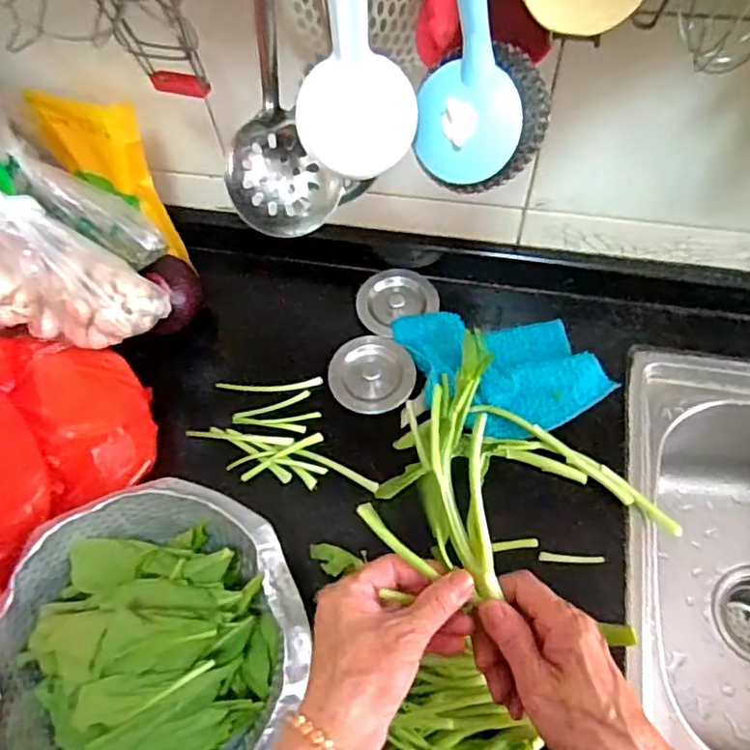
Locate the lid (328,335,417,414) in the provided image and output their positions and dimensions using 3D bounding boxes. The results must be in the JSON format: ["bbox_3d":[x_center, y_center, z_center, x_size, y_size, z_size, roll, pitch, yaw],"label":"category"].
[{"bbox_3d":[-0.003,-0.002,0.632,0.083,0.016,0.076,-1,63,3],"label":"lid"}]

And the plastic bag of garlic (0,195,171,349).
[{"bbox_3d":[-0.251,-0.083,0.515,0.130,0.123,0.058,0,63,4],"label":"plastic bag of garlic"}]

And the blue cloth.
[{"bbox_3d":[0.126,-0.018,0.641,0.162,0.022,0.176,-29,65,-11],"label":"blue cloth"}]

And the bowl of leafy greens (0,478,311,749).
[{"bbox_3d":[-0.175,0.199,0.474,0.212,0.098,0.237,32,69,18],"label":"bowl of leafy greens"}]

